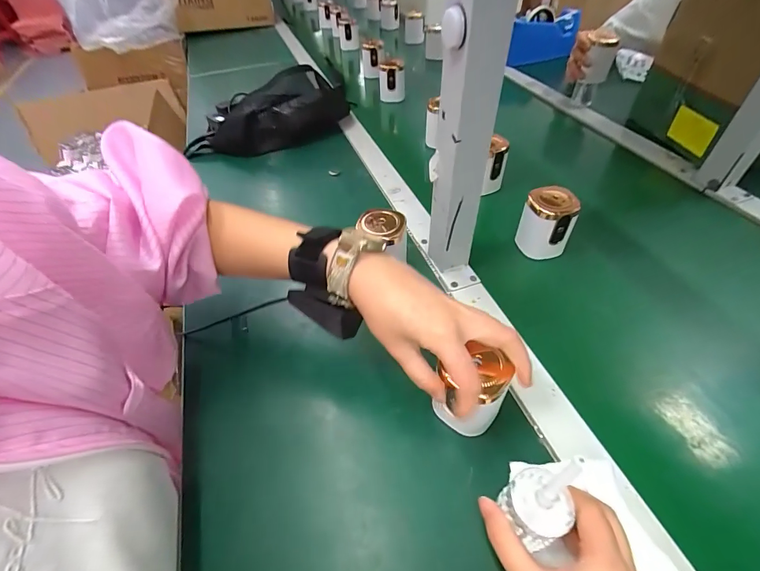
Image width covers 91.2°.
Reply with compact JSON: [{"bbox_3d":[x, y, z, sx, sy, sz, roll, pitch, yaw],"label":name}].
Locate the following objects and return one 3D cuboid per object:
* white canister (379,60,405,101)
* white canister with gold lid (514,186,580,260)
[{"bbox_3d":[0.027,-0.460,0.842,0.056,0.080,0.043,1,48,4],"label":"white canister"},{"bbox_3d":[0.209,-0.078,0.463,0.050,0.074,0.051,-5,48,-2],"label":"white canister with gold lid"}]

